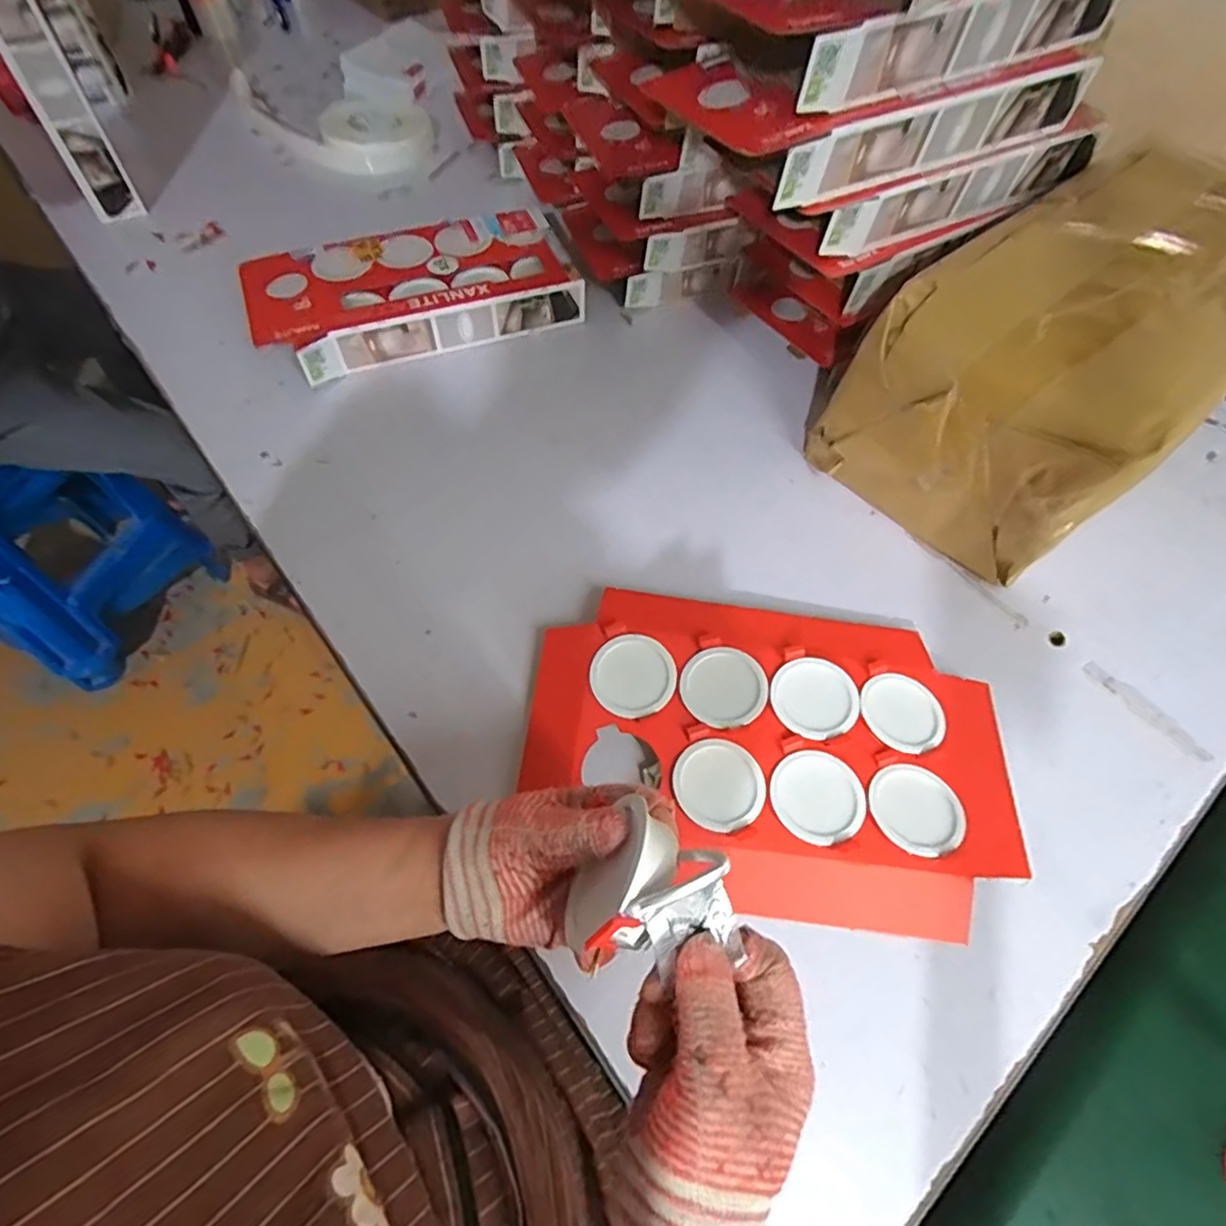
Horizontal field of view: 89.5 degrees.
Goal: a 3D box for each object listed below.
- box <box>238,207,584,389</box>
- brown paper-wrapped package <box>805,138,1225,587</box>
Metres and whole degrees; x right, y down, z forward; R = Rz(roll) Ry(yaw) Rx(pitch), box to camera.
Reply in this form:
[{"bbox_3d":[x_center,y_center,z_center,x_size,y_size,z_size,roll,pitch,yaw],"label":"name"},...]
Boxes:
[{"bbox_3d":[-0.252,-0.415,0.784,0.388,0.061,0.208,-23,64,-15],"label":"box"},{"bbox_3d":[0.466,-0.253,0.649,0.422,0.237,0.250,-32,67,-19],"label":"brown paper-wrapped package"}]

